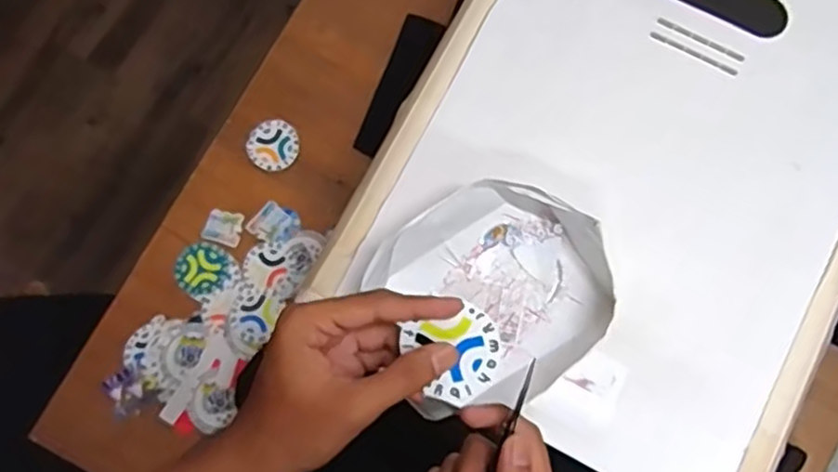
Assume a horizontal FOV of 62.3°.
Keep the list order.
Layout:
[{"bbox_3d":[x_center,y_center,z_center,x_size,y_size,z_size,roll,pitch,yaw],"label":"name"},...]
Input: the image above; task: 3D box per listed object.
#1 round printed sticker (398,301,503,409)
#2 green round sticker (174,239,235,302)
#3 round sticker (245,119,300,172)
[{"bbox_3d":[0.022,0.070,0.397,0.052,0.004,0.050,-23,87,9],"label":"round printed sticker"},{"bbox_3d":[-0.226,0.037,0.728,0.059,0.005,0.057,0,79,-1],"label":"green round sticker"},{"bbox_3d":[-0.159,-0.099,0.759,0.053,0.004,0.055,1,86,-9],"label":"round sticker"}]

